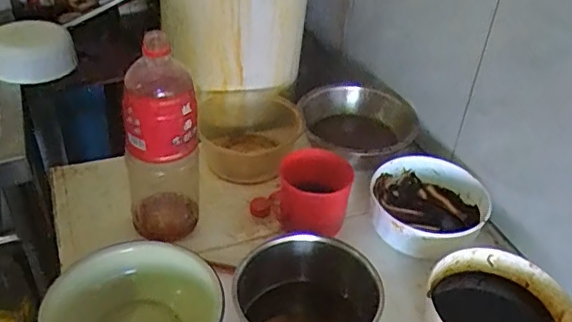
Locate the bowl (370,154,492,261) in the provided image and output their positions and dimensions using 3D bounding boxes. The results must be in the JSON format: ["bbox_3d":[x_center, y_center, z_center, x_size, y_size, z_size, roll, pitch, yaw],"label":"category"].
[{"bbox_3d":[0.204,0.069,0.826,0.160,0.066,0.169,3,38,-2],"label":"bowl"}]

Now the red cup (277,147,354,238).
[{"bbox_3d":[0.040,0.043,0.799,0.100,0.090,0.096,5,38,1],"label":"red cup"}]

